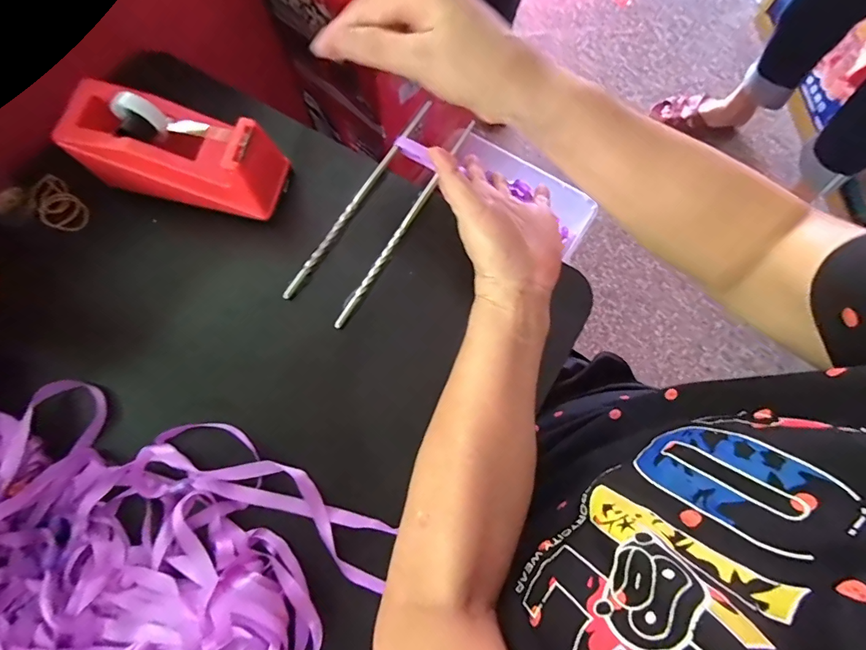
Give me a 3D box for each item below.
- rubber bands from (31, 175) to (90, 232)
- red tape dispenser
[{"bbox_3d":[-0.329,-0.105,0.390,0.058,0.008,0.033,43,78,10],"label":"rubber bands"},{"bbox_3d":[-0.203,-0.137,0.352,0.154,0.059,0.066,16,75,4],"label":"red tape dispenser"}]

